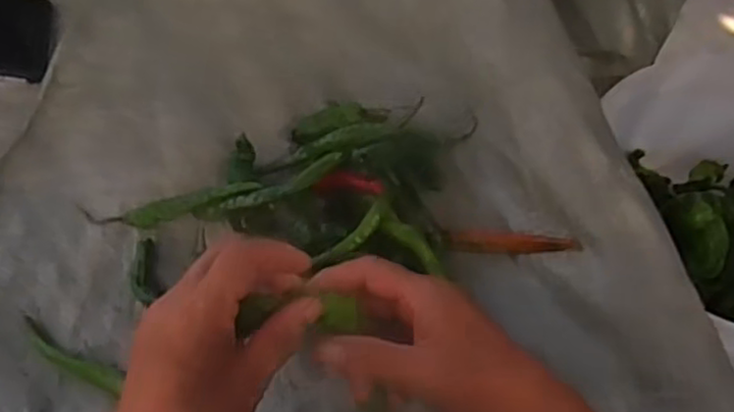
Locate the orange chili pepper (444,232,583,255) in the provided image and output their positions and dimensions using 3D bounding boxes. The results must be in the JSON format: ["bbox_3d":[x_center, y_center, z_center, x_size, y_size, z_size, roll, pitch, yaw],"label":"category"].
[{"bbox_3d":[0.098,0.026,0.477,0.094,0.010,0.013,0,53,30],"label":"orange chili pepper"}]

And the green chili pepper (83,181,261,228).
[{"bbox_3d":[-0.137,0.001,0.492,0.127,0.017,0.016,-13,57,11],"label":"green chili pepper"}]

